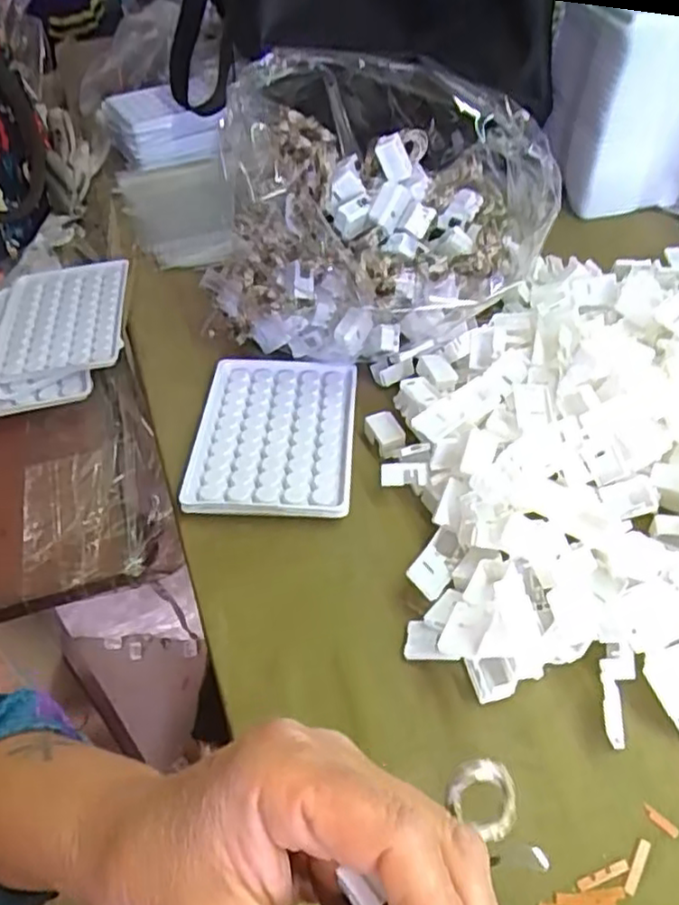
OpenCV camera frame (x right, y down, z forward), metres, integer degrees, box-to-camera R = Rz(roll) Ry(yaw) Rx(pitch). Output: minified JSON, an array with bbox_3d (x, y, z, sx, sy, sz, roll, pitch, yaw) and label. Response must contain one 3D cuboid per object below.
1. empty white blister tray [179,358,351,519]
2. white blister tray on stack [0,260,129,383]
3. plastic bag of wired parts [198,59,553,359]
[{"bbox_3d":[-0.039,-0.013,0.423,0.092,0.012,0.126,1,47,3],"label":"empty white blister tray"},{"bbox_3d":[-0.211,-0.100,0.520,0.094,0.015,0.126,-6,47,-4],"label":"white blister tray on stack"},{"bbox_3d":[0.025,-0.161,0.460,0.226,0.134,0.172,15,49,15],"label":"plastic bag of wired parts"}]

